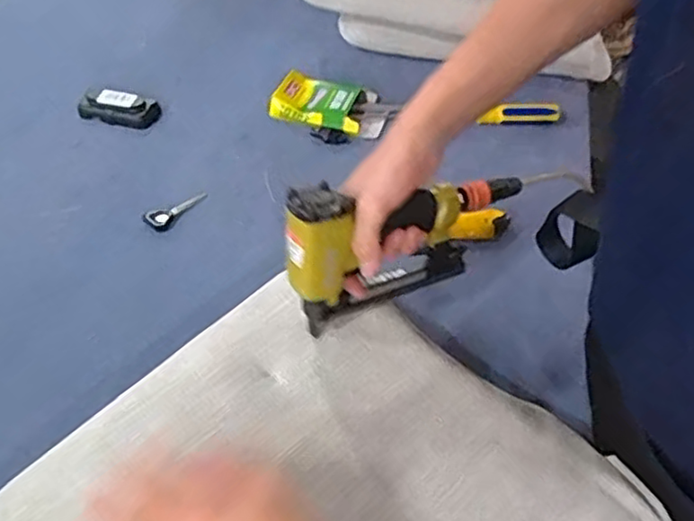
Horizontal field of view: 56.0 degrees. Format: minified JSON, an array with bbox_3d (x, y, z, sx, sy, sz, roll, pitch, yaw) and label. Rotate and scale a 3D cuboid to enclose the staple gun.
[{"bbox_3d":[0.052,-0.017,0.624,0.248,0.132,0.062,-16,50,-32],"label":"staple gun"}]

